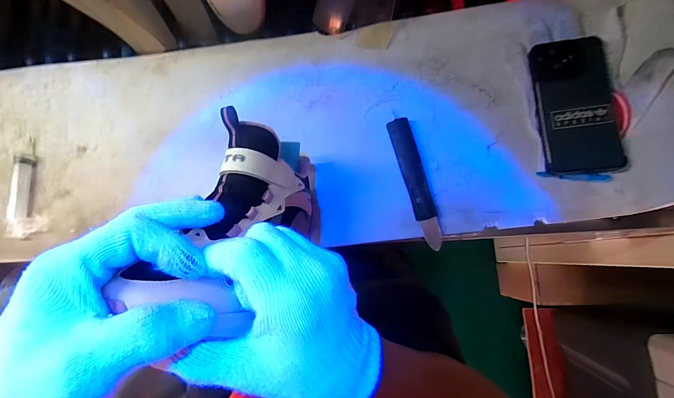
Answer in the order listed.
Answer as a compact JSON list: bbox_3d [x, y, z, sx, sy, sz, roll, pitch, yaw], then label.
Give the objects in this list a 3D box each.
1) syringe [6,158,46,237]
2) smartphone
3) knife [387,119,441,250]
[{"bbox_3d":[-0.438,-0.004,0.466,0.031,0.021,0.114,-9,81,4],"label":"syringe"},{"bbox_3d":[0.281,-0.113,0.391,0.080,0.016,0.164,-5,80,19],"label":"smartphone"},{"bbox_3d":[0.099,-0.022,0.411,0.028,0.015,0.167,-15,81,3],"label":"knife"}]

